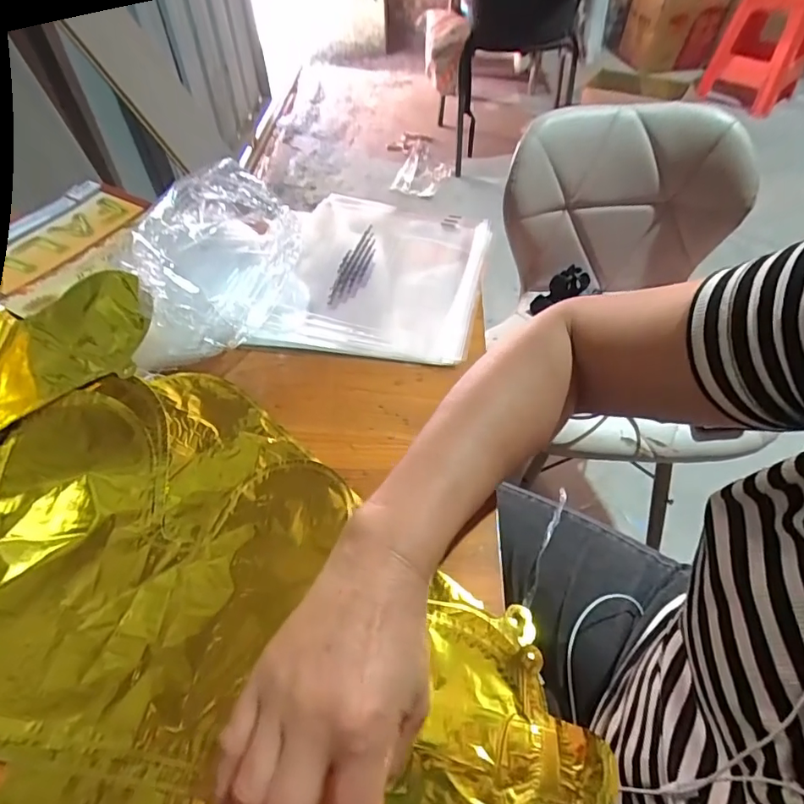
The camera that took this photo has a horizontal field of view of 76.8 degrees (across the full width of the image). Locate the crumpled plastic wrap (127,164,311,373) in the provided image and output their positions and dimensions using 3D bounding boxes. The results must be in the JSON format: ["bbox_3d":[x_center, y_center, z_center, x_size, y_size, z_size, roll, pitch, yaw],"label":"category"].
[{"bbox_3d":[-0.163,-0.123,0.458,0.124,0.090,0.172,-1,51,-1],"label":"crumpled plastic wrap"}]

